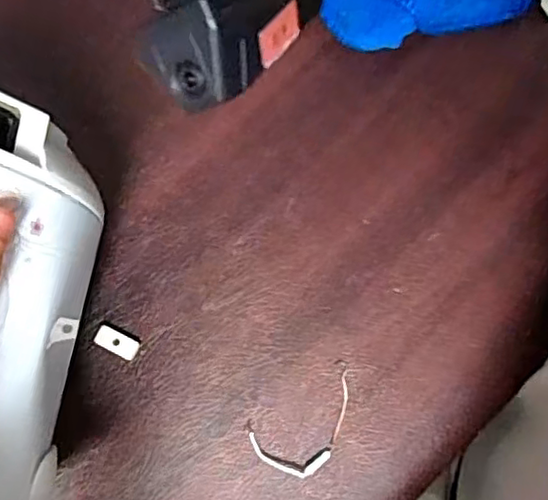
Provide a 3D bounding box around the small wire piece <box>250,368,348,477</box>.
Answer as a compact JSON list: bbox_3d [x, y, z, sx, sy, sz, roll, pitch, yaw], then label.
[{"bbox_3d":[0.024,0.106,0.374,0.069,0.005,0.038,-31,81,-5],"label":"small wire piece"}]

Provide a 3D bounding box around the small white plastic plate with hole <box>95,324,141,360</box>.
[{"bbox_3d":[-0.094,0.056,0.383,0.026,0.007,0.013,23,81,4],"label":"small white plastic plate with hole"}]

